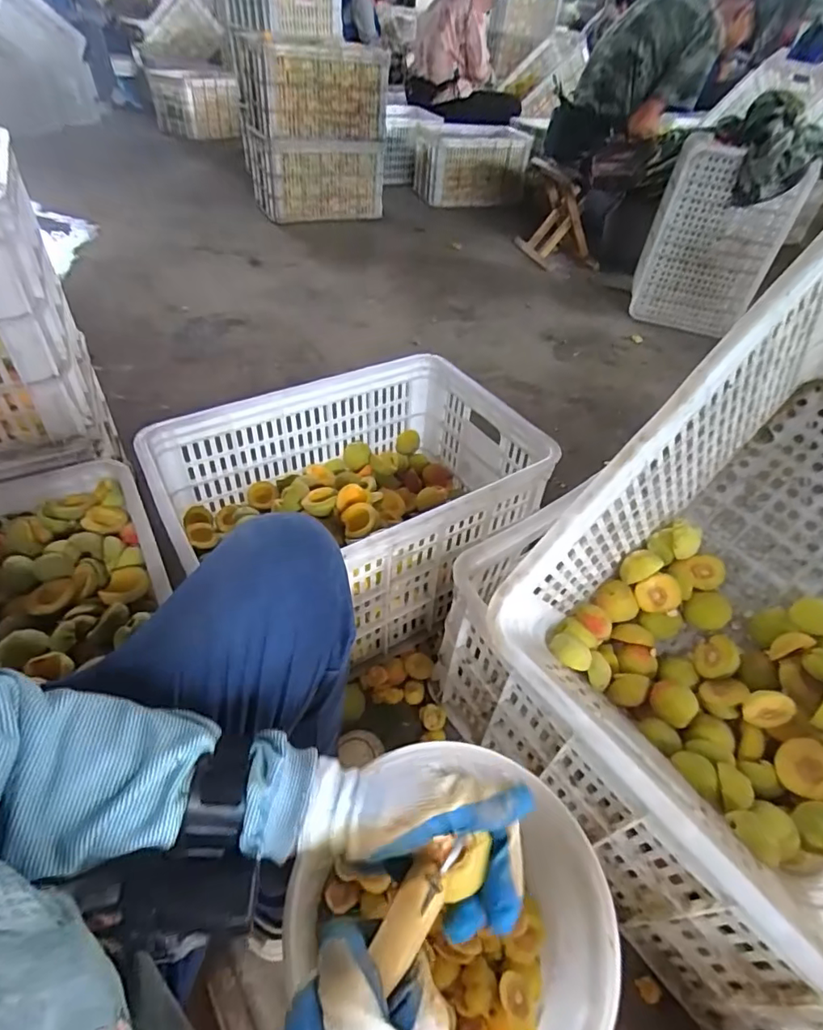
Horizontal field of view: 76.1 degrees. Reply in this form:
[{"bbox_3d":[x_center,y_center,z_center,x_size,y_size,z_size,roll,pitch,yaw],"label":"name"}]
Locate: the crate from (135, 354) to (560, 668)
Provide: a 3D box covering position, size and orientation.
[{"bbox_3d":[-0.087,-0.014,0.835,0.517,0.264,0.354,-23,52,-26],"label":"crate"}]

